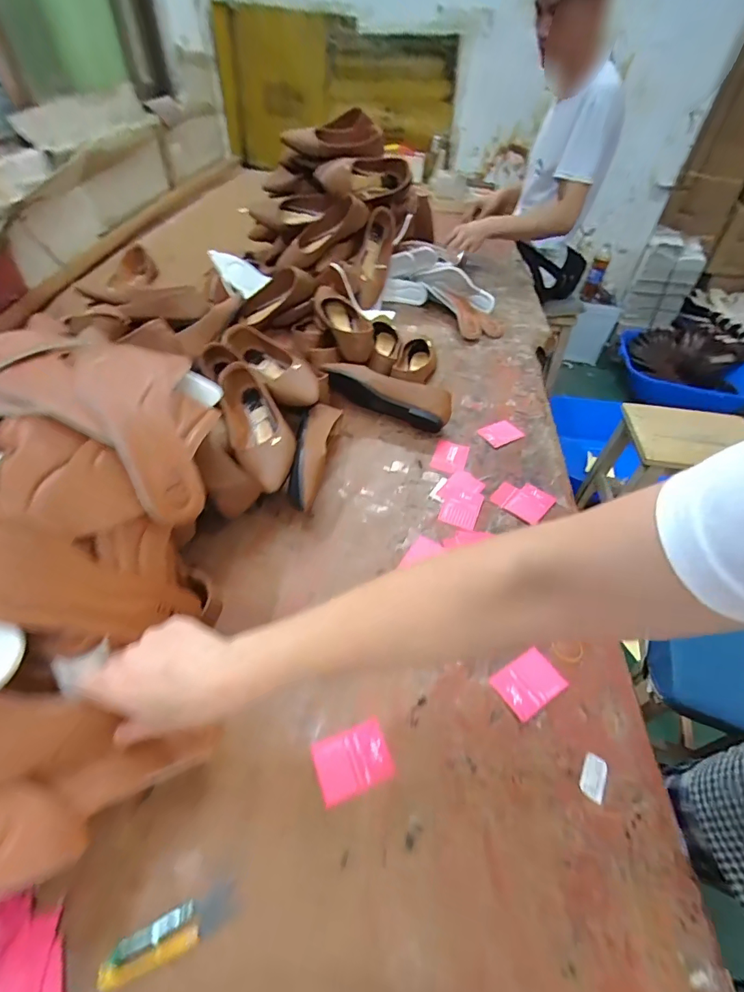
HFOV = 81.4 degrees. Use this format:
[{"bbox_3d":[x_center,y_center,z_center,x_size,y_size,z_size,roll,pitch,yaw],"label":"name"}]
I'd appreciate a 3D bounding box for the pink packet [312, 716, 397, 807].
[{"bbox_3d":[-0.019,0.262,0.431,0.071,0.004,0.055,-15,51,-17],"label":"pink packet"}]

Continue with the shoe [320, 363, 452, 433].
[{"bbox_3d":[0.025,-0.180,0.781,0.239,0.077,0.062,18,49,12],"label":"shoe"}]

